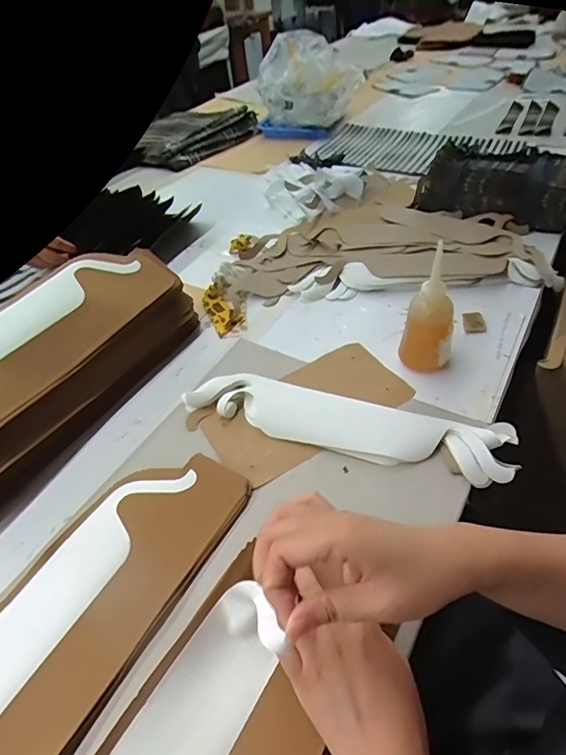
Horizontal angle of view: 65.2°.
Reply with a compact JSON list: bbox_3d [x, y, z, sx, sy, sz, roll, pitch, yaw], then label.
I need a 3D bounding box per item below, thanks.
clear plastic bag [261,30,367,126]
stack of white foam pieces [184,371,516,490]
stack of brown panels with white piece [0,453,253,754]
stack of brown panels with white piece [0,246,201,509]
[{"bbox_3d":[0.076,-0.796,1.193,0.242,0.196,0.182,20,52,23],"label":"clear plastic bag"},{"bbox_3d":[0.067,0.050,0.530,0.381,0.025,0.082,9,48,16],"label":"stack of white foam pieces"},{"bbox_3d":[-0.203,0.228,0.398,0.139,0.020,0.409,21,52,25],"label":"stack of brown panels with white piece"},{"bbox_3d":[-0.294,-0.015,0.554,0.135,0.121,0.419,23,53,26],"label":"stack of brown panels with white piece"}]

